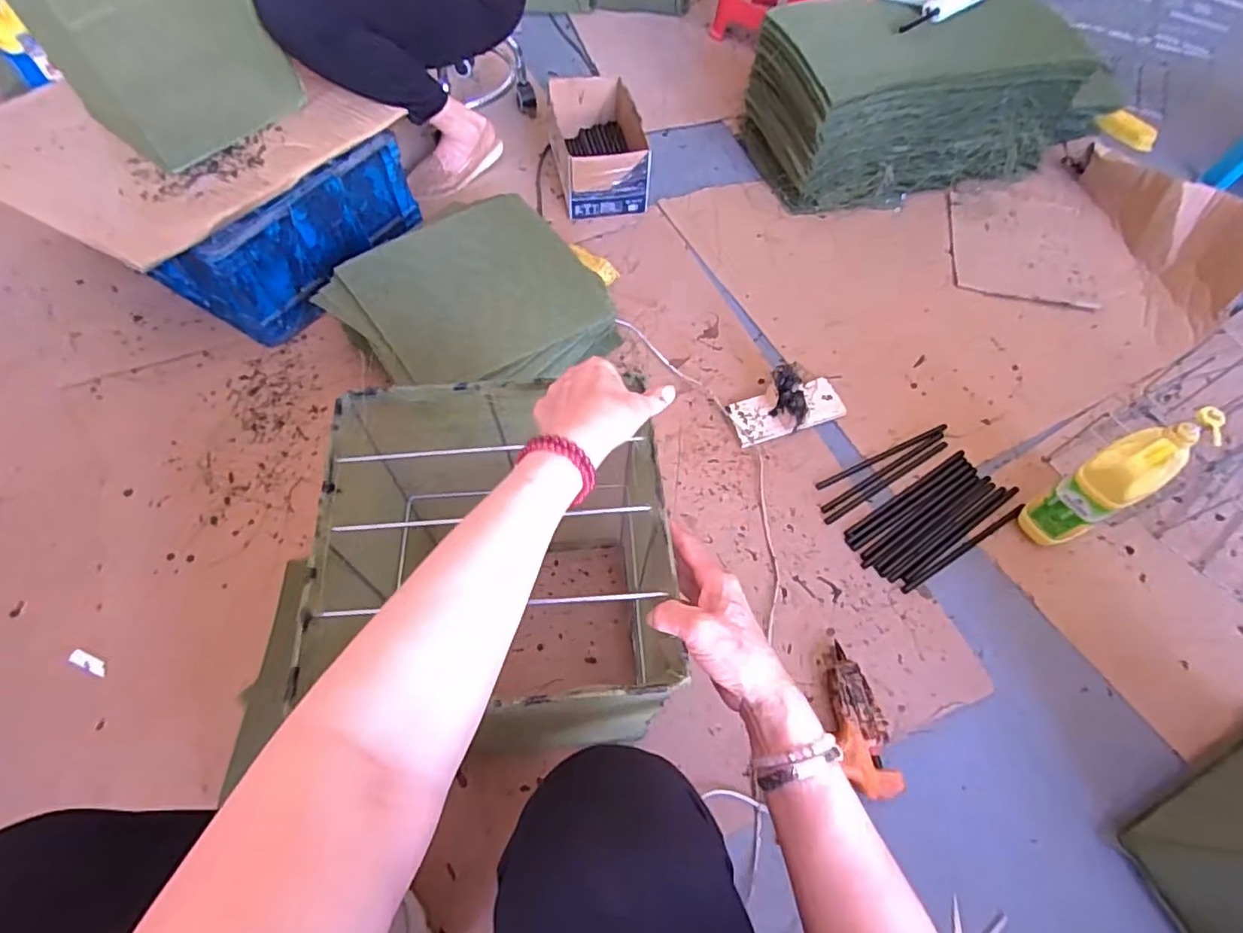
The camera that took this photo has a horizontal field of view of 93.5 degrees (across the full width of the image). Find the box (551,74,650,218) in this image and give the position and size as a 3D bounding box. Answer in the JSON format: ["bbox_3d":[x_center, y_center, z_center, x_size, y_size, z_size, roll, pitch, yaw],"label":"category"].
[{"bbox_3d":[-0.058,-0.698,1.269,0.181,0.126,0.319,-9,61,-6],"label":"box"}]

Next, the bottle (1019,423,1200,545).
[{"bbox_3d":[0.675,0.032,0.822,0.133,0.222,0.079,-26,64,-15],"label":"bottle"}]

